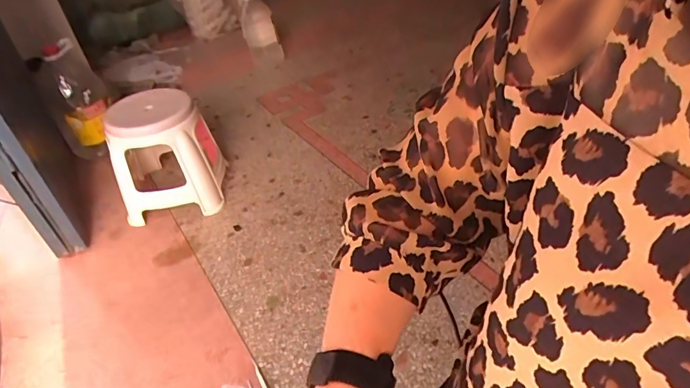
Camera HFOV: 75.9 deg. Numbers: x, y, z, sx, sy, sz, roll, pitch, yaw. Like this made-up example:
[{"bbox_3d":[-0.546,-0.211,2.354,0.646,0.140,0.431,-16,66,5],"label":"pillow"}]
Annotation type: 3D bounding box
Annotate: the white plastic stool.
[{"bbox_3d":[-0.565,-0.128,1.382,0.282,0.313,0.307,-10,40,-6],"label":"white plastic stool"}]

